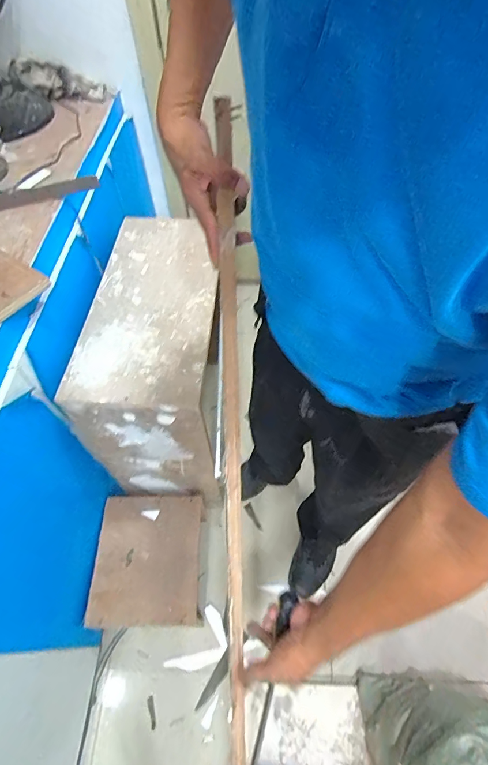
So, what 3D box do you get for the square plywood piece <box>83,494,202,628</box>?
[{"bbox_3d":[-0.253,0.456,1.011,0.262,0.027,0.311,2,53,-6],"label":"square plywood piece"}]

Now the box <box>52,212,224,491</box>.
[{"bbox_3d":[-0.213,-0.070,1.076,0.282,0.438,0.614,2,57,4],"label":"box"}]

